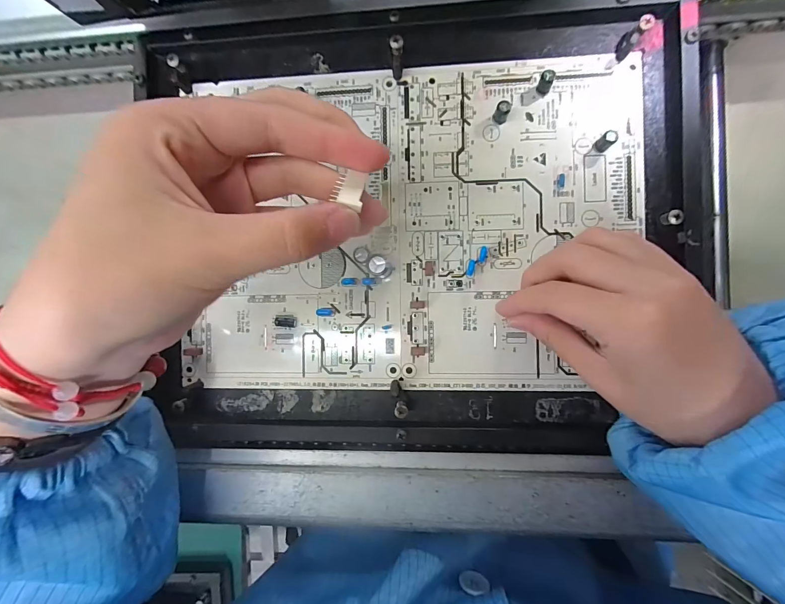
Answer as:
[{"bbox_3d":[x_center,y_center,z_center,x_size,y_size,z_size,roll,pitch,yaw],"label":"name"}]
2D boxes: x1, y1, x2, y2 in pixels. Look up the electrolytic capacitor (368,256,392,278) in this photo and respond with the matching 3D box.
[{"bbox_3d":[-0.007,-0.020,0.212,0.009,0.021,0.011,-40,85,1],"label":"electrolytic capacitor"}]

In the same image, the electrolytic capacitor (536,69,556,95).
[{"bbox_3d":[0.089,-0.128,0.208,0.008,0.015,0.006,25,88,5],"label":"electrolytic capacitor"}]

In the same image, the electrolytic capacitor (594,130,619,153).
[{"bbox_3d":[0.122,-0.091,0.204,0.008,0.015,0.006,45,90,5],"label":"electrolytic capacitor"}]

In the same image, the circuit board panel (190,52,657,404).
[{"bbox_3d":[0.009,-0.043,0.219,0.268,0.011,0.194,0,88,6],"label":"circuit board panel"}]

